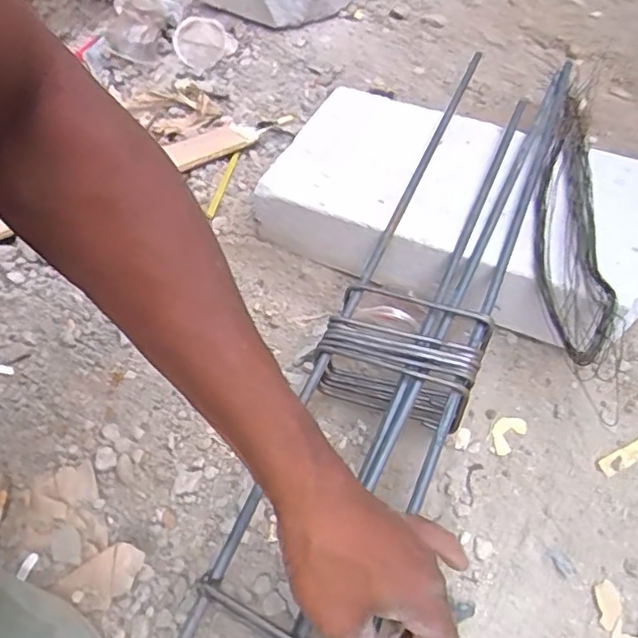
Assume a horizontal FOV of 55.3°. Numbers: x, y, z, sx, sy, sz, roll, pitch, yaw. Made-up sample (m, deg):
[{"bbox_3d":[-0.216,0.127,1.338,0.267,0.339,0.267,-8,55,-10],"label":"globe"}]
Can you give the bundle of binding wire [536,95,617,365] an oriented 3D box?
[{"bbox_3d":[0.227,-0.109,0.552,0.052,0.020,0.343,9,55,5],"label":"bundle of binding wire"}]

